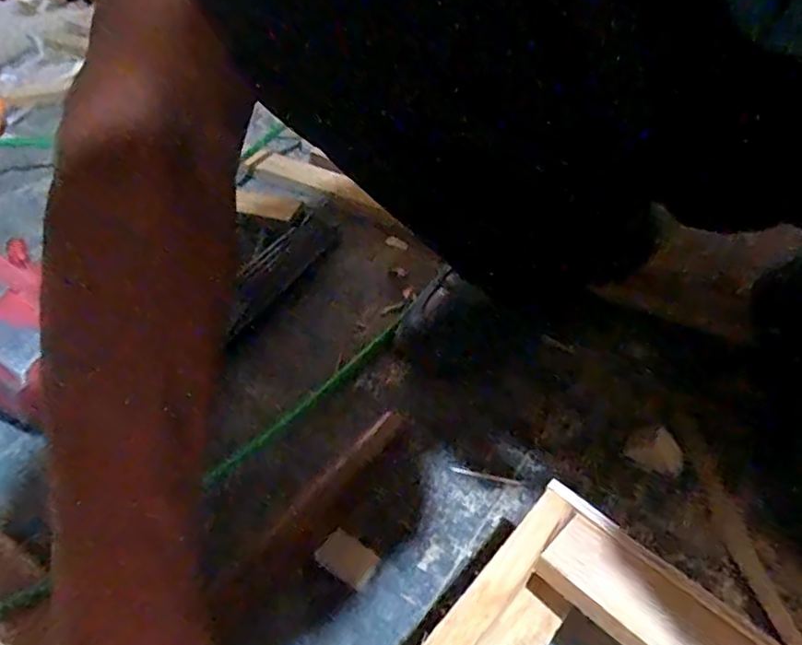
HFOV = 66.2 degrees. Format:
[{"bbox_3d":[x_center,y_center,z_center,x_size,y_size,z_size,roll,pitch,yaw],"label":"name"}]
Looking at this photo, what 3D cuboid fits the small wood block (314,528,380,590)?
[{"bbox_3d":[-0.035,0.148,0.391,0.037,0.007,0.025,26,46,20],"label":"small wood block"}]

